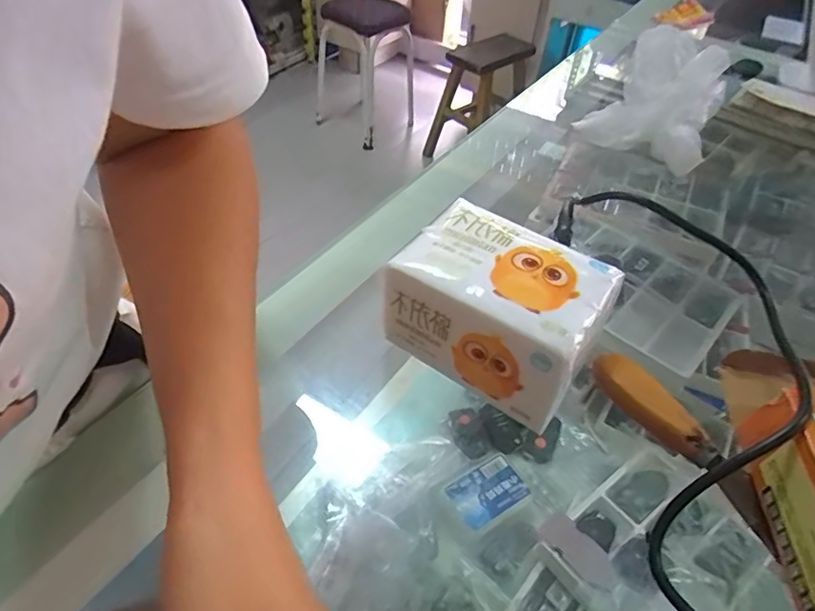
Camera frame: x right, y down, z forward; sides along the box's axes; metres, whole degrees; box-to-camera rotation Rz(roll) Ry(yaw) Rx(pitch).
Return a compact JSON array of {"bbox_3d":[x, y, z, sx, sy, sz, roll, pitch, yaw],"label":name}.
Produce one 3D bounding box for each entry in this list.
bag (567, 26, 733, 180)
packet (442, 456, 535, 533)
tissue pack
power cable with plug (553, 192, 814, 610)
[{"bbox_3d":[0.264,-0.215,0.559,0.126,0.091,0.132,31,52,23],"label":"bag"},{"bbox_3d":[0.086,0.202,0.587,0.080,0.013,0.055,-22,52,-23],"label":"packet"},{"bbox_3d":[0.056,0.000,0.331,0.114,0.070,0.084,28,51,21],"label":"tissue pack"},{"bbox_3d":[0.169,0.041,0.306,0.103,0.074,0.345,-1,46,-5],"label":"power cable with plug"}]

